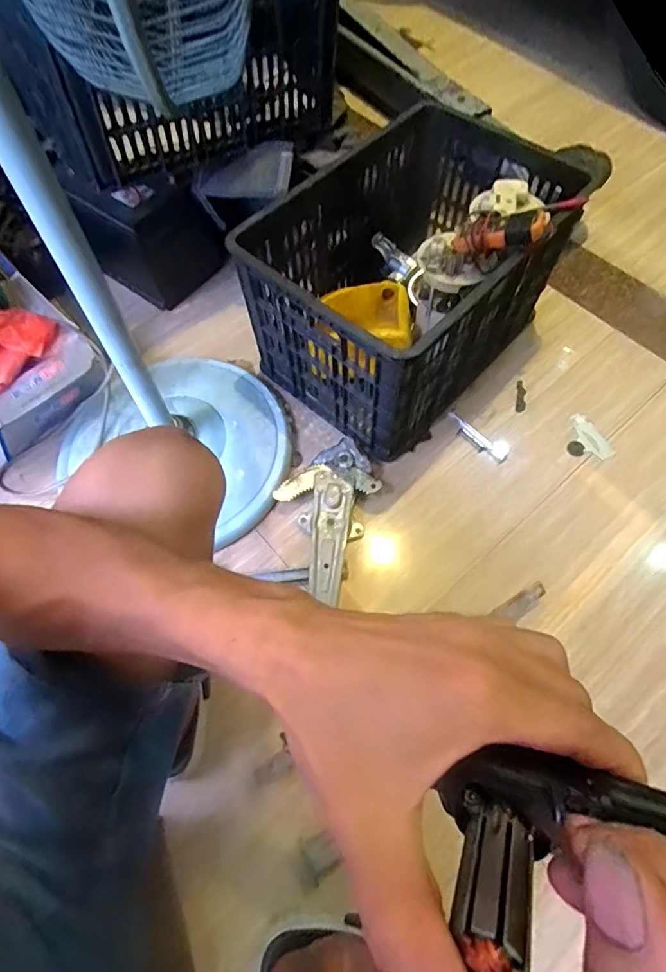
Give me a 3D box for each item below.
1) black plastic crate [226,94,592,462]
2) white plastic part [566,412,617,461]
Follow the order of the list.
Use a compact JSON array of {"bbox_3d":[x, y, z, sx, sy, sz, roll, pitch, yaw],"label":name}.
[{"bbox_3d":[0.135,-0.355,0.852,0.350,0.297,0.490,40,73,19],"label":"black plastic crate"},{"bbox_3d":[0.443,-0.081,0.860,0.068,0.007,0.094,-25,66,-9],"label":"white plastic part"}]

